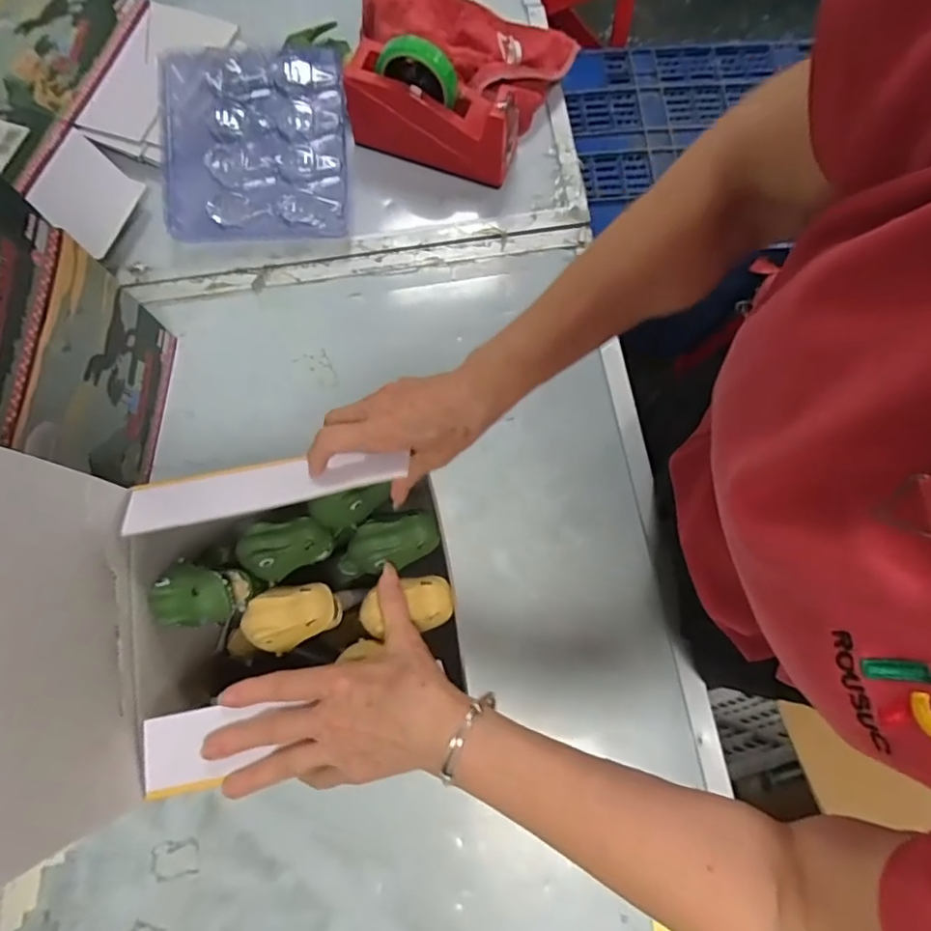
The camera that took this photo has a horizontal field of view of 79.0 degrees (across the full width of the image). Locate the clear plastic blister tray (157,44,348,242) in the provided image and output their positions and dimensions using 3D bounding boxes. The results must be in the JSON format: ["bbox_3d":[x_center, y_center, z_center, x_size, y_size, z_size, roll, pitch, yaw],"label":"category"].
[{"bbox_3d":[-0.258,-0.389,0.691,0.219,0.042,0.226,-2,90,-3],"label":"clear plastic blister tray"}]

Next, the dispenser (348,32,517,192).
[{"bbox_3d":[-0.038,-0.425,0.672,0.201,0.136,0.067,16,76,4],"label":"dispenser"}]

